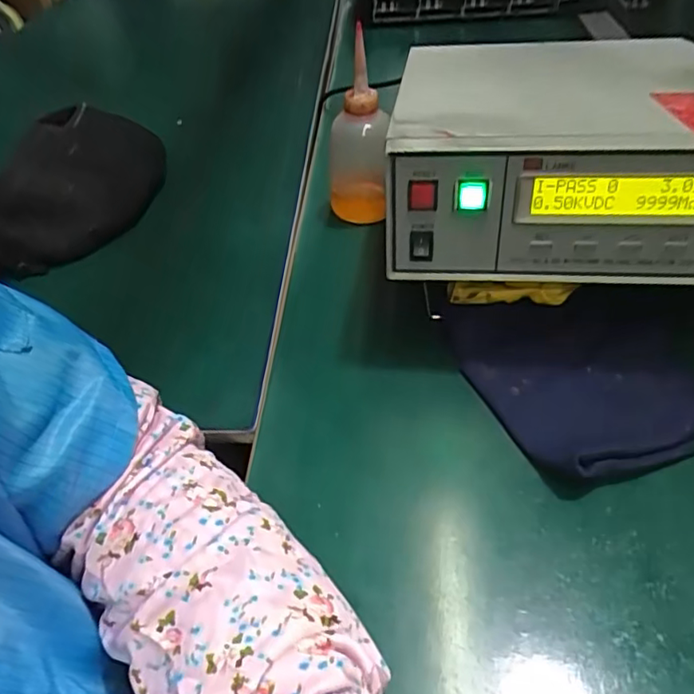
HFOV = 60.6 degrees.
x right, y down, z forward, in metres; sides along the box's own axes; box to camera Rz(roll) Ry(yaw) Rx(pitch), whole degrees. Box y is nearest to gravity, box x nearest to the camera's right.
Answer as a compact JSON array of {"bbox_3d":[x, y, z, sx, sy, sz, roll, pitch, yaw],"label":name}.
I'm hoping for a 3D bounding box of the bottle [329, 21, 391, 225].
[{"bbox_3d":[0.008,-0.193,0.554,0.054,0.174,0.054,-7,44,-1],"label":"bottle"}]

